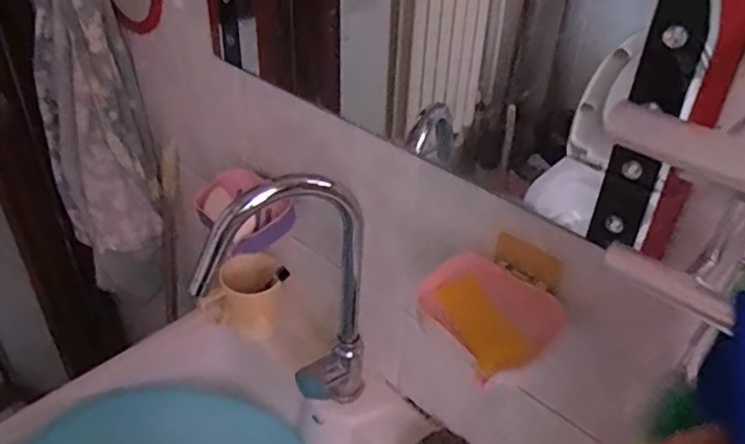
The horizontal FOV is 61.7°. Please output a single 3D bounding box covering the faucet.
[{"bbox_3d":[-0.095,0.106,0.723,0.201,0.361,0.050,-22,43,-29],"label":"faucet"}]

